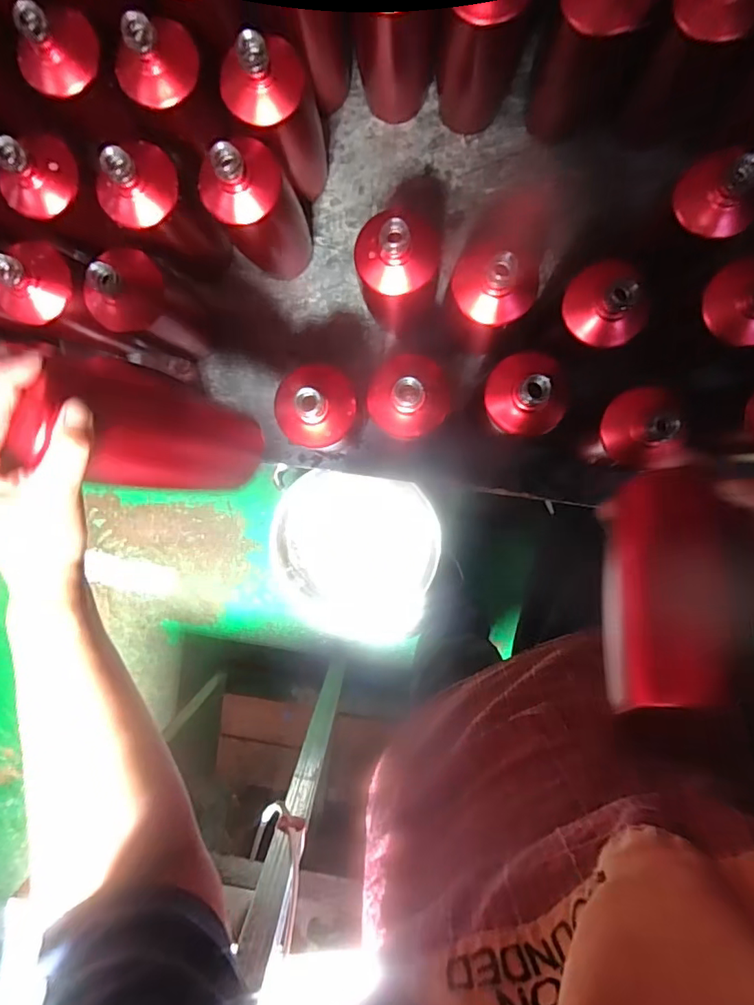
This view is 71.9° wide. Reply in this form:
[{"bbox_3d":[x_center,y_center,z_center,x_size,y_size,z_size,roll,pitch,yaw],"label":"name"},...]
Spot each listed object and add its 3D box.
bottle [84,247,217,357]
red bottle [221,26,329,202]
[{"bbox_3d":[-0.240,-0.213,0.559,0.066,0.202,0.075,16,96,1],"label":"bottle"},{"bbox_3d":[-0.103,-0.400,0.543,0.080,0.201,0.081,0,95,2],"label":"red bottle"}]

